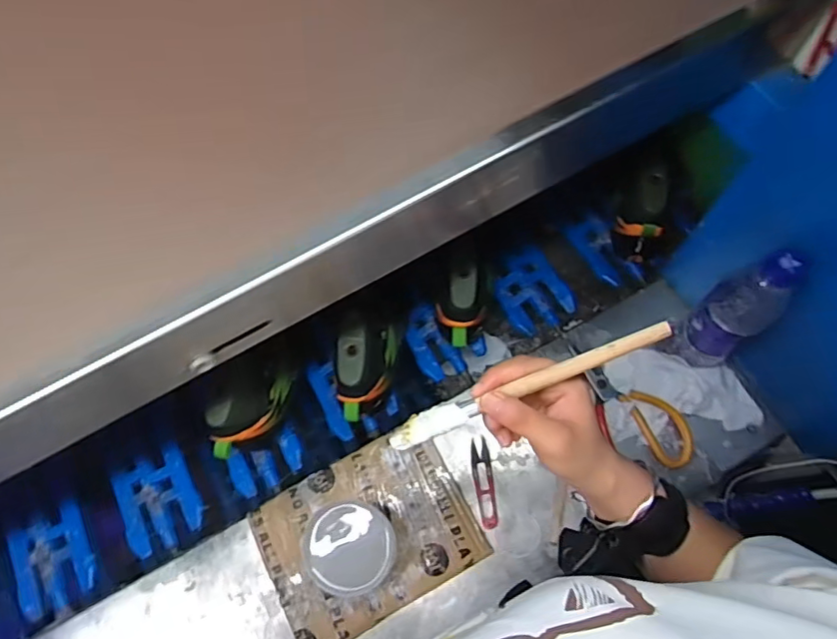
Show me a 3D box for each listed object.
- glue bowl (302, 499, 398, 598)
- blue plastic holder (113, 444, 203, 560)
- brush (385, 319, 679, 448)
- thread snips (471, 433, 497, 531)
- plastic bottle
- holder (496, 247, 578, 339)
[{"bbox_3d":[-0.072,0.245,0.600,0.089,0.069,0.091,-1,69,2],"label":"glue bowl"},{"bbox_3d":[-0.324,0.226,0.691,0.088,0.016,0.110,-29,70,-6],"label":"blue plastic holder"},{"bbox_3d":[0.067,0.044,0.362,0.192,0.007,0.016,-24,68,14],"label":"brush"},{"bbox_3d":[0.078,0.194,0.665,0.023,0.006,0.104,-6,69,1],"label":"thread snips"},{"bbox_3d":[0.341,-0.009,0.587,0.056,0.220,0.069,-36,71,-11],"label":"plastic bottle"},{"bbox_3d":[0.161,-0.041,0.784,0.091,0.036,0.110,-28,70,-8],"label":"holder"}]

